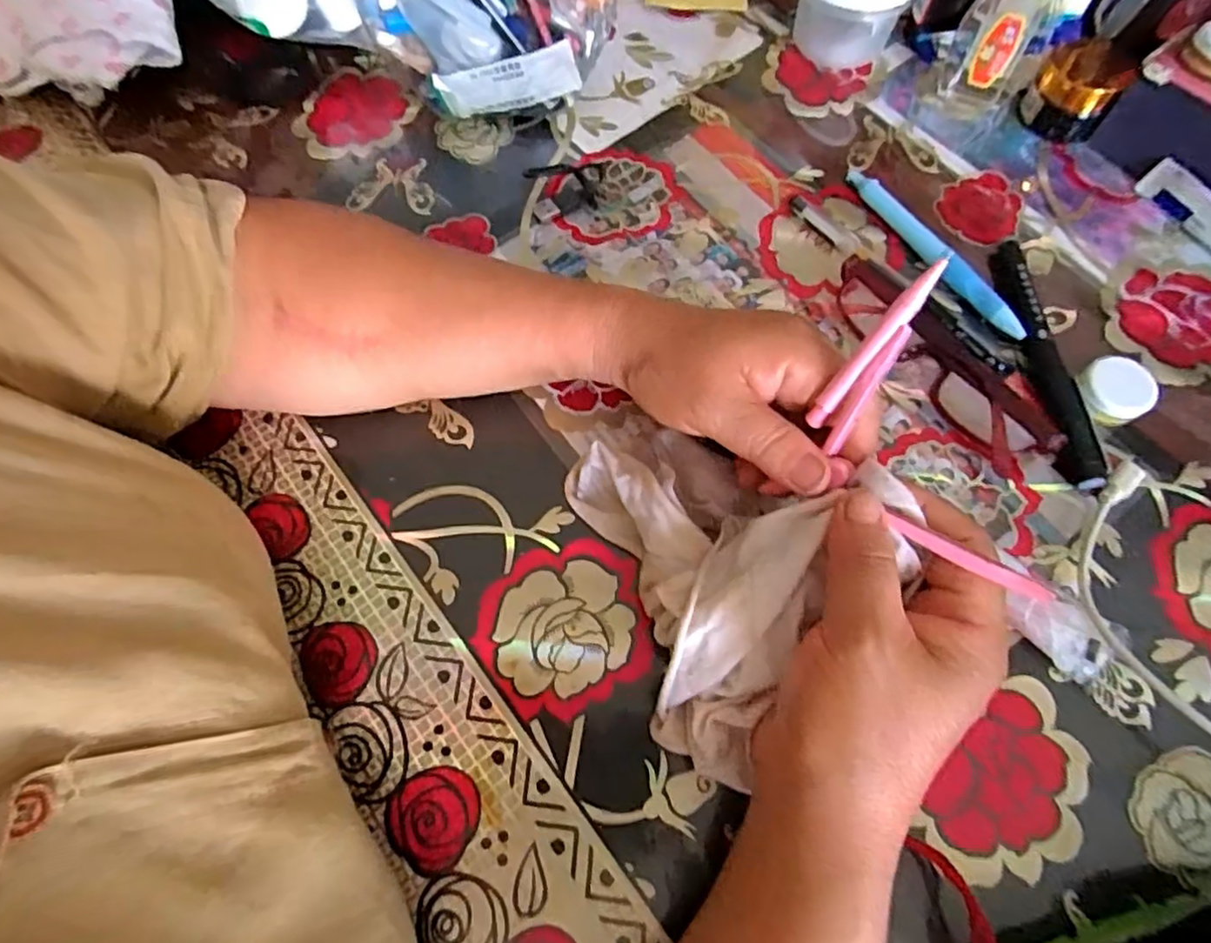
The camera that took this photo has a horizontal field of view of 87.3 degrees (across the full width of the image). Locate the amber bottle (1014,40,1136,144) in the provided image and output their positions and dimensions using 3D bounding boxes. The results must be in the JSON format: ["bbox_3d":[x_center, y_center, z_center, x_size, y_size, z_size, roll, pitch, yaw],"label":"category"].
[{"bbox_3d":[0.269,-0.219,0.365,0.044,0.032,0.042,31,73,14],"label":"amber bottle"}]

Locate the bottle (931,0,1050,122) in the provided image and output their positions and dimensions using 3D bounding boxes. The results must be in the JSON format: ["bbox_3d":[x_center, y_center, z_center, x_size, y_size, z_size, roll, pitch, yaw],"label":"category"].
[{"bbox_3d":[0.224,-0.243,0.352,0.042,0.083,0.028,27,72,12],"label":"bottle"}]

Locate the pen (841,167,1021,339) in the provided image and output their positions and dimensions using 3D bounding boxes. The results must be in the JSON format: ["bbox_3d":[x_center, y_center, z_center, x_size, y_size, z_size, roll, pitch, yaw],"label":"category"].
[{"bbox_3d":[0.176,-0.121,0.341,0.018,0.015,0.129,-26,70,-8],"label":"pen"}]

